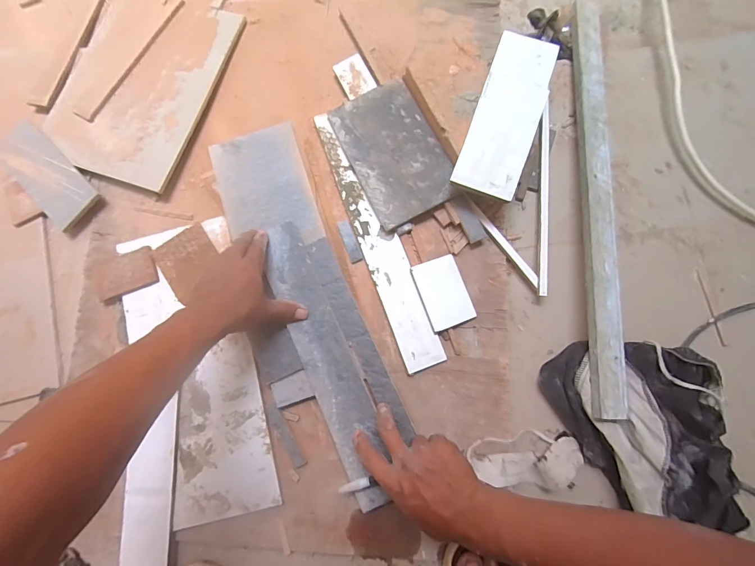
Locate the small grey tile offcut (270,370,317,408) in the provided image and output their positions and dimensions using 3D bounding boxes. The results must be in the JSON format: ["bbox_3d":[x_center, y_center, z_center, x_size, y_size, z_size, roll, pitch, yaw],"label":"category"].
[{"bbox_3d":[-0.110,0.142,0.487,0.051,0.012,0.039,-23,81,1],"label":"small grey tile offcut"}]

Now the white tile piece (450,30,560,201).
[{"bbox_3d":[0.171,-0.223,0.481,0.079,0.010,0.232,20,82,6],"label":"white tile piece"}]

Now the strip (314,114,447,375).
[{"bbox_3d":[0.001,-0.067,0.524,0.054,0.015,0.385,-20,80,-1],"label":"strip"}]

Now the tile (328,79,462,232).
[{"bbox_3d":[0.022,-0.187,0.527,0.120,0.013,0.198,-26,80,2],"label":"tile"}]

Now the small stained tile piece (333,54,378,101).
[{"bbox_3d":[-0.034,-0.310,0.557,0.046,0.007,0.064,-28,82,9],"label":"small stained tile piece"}]

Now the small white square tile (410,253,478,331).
[{"bbox_3d":[0.091,0.012,0.503,0.060,0.005,0.093,-19,80,-3],"label":"small white square tile"}]

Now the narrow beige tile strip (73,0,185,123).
[{"bbox_3d":[-0.395,-0.364,0.590,0.044,0.010,0.247,32,83,13],"label":"narrow beige tile strip"}]

